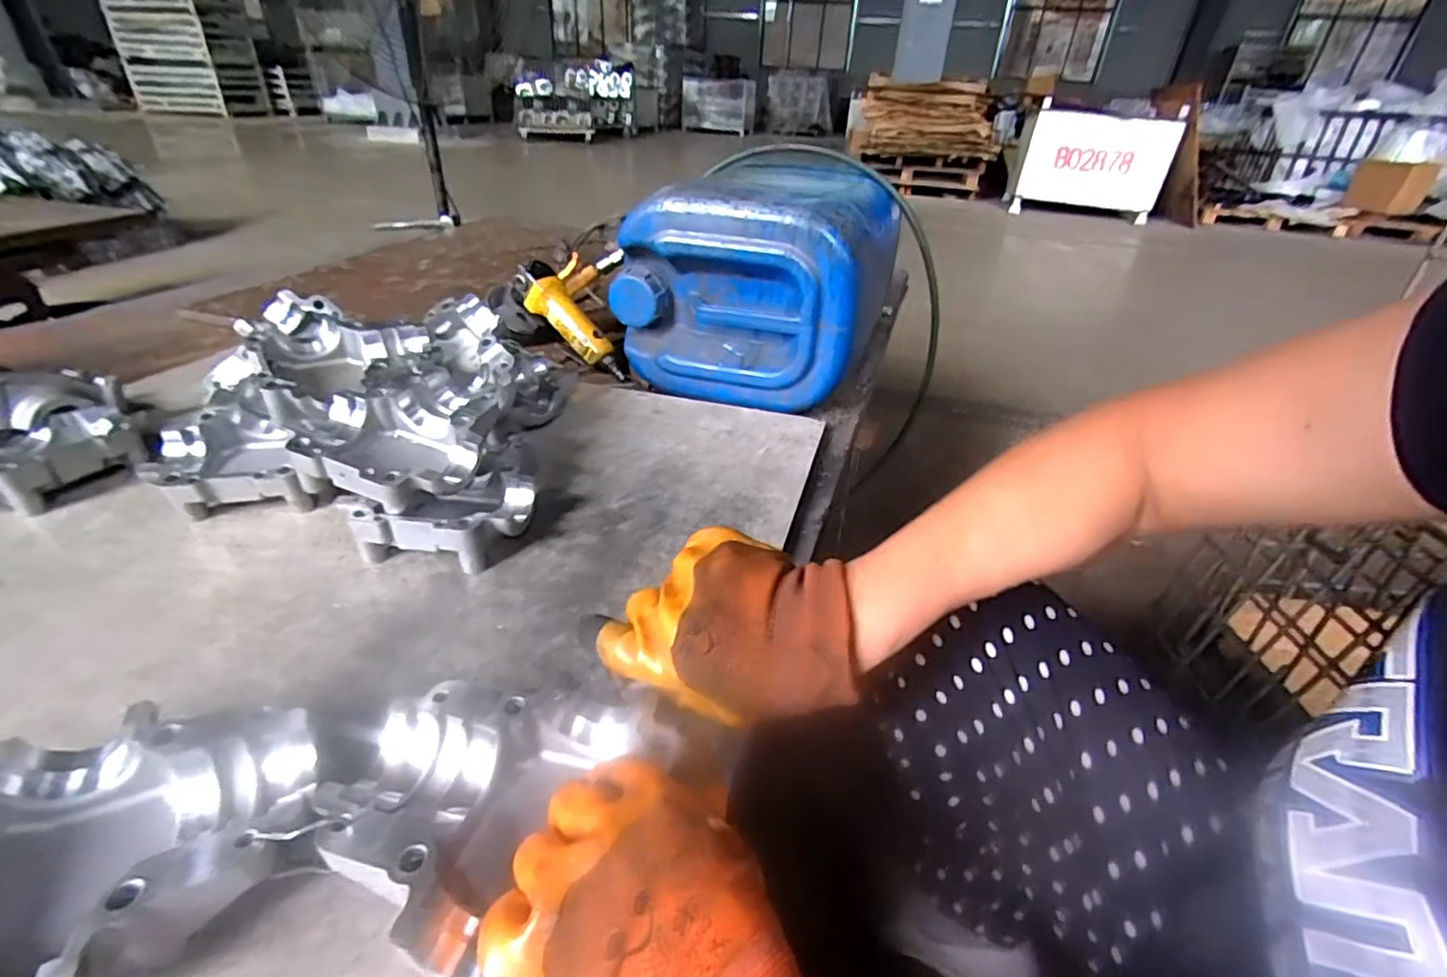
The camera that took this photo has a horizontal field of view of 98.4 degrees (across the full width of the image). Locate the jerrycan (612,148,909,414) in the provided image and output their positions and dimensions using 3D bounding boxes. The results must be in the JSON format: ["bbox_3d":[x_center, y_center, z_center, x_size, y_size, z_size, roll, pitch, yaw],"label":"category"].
[{"bbox_3d":[0.067,-0.290,0.831,0.285,0.233,0.354,12,34,16],"label":"jerrycan"}]

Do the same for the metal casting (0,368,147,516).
[{"bbox_3d":[-0.631,-0.054,0.567,0.196,0.077,0.151,26,40,33],"label":"metal casting"}]

